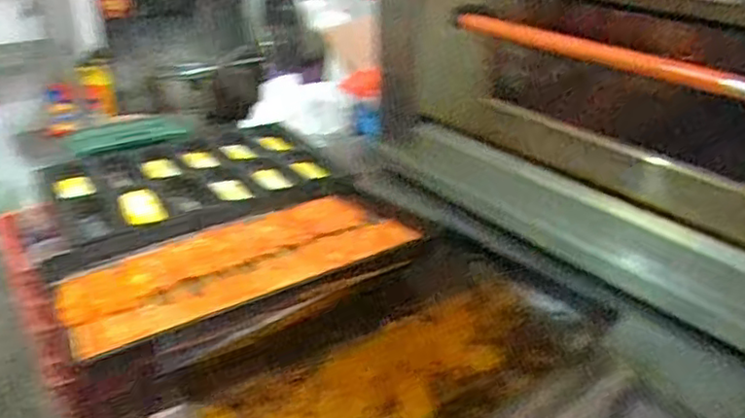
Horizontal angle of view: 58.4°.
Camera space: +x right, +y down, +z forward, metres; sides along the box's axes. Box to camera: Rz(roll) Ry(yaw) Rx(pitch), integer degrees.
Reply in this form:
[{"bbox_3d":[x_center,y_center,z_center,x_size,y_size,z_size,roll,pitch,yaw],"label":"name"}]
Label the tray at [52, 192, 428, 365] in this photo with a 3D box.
[{"bbox_3d":[-0.226,0.088,1.147,0.577,0.037,0.331,-19,26,-28],"label":"tray"}]

